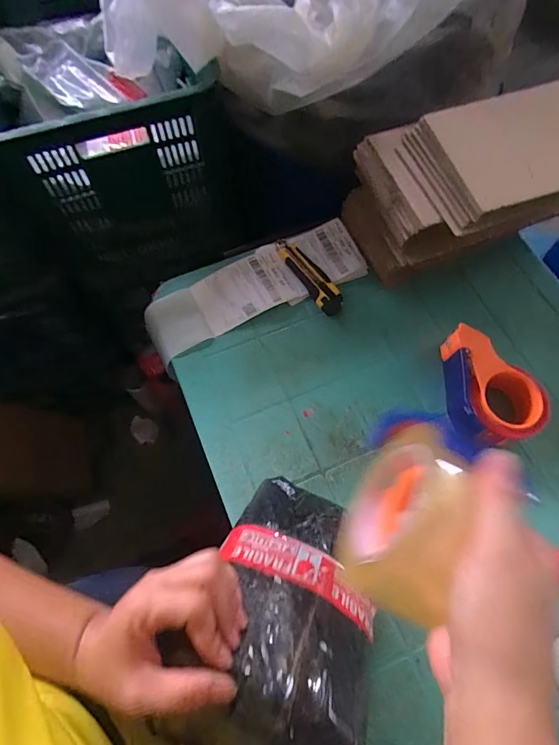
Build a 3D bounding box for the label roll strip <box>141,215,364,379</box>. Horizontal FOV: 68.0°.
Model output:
[{"bbox_3d":[-0.035,-0.138,0.669,0.369,0.024,0.114,-26,74,-11],"label":"label roll strip"}]

